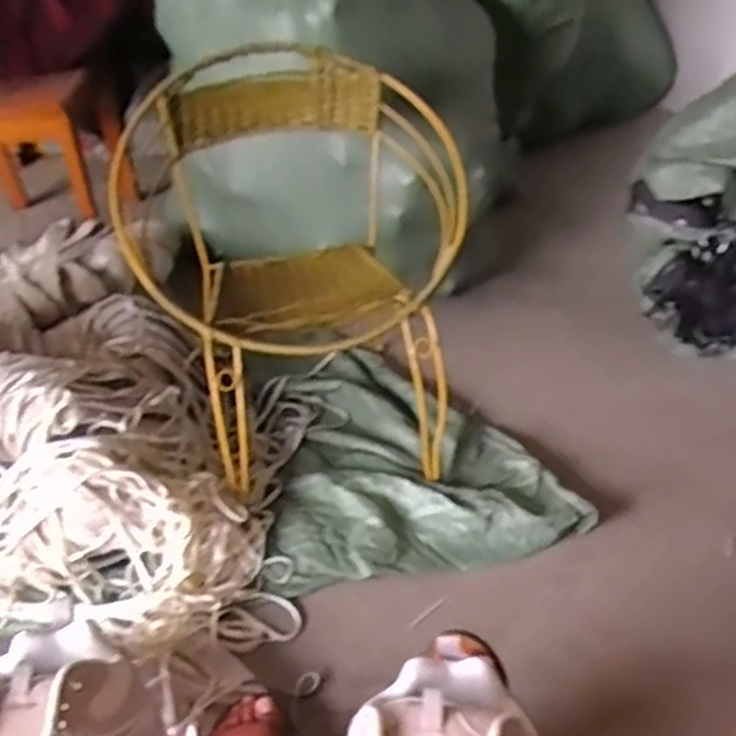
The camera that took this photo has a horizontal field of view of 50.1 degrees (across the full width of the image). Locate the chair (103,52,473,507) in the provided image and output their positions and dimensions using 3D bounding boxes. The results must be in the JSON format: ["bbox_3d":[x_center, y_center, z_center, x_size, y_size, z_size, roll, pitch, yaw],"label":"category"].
[{"bbox_3d":[-0.070,-0.148,1.203,0.533,0.511,0.402,-15,39,-12],"label":"chair"}]

